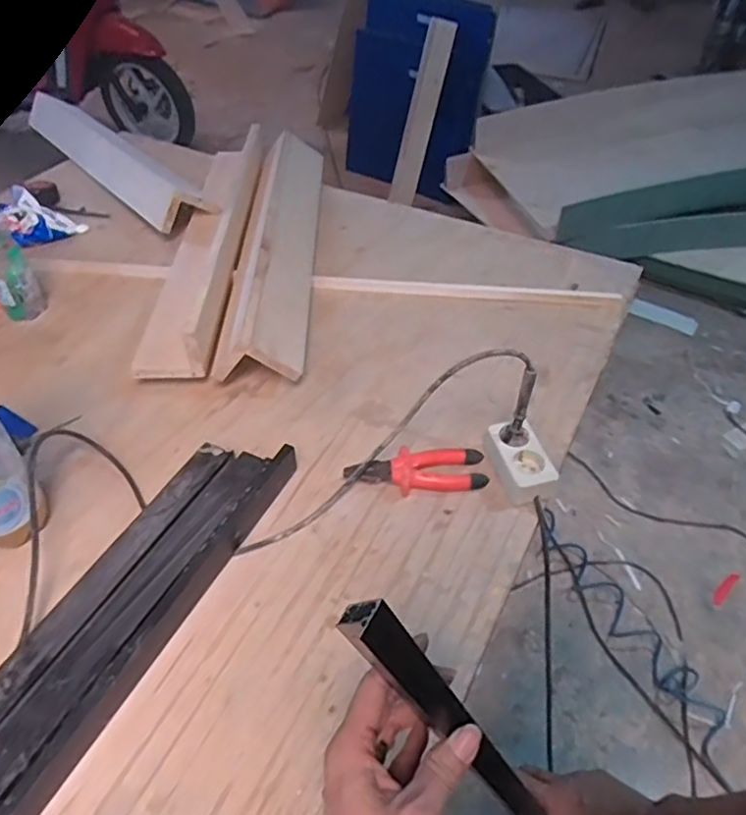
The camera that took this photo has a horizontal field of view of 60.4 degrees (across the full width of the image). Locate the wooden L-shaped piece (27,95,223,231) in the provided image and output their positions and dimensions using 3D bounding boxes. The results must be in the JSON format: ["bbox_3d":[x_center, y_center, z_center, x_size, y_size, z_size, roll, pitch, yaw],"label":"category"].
[{"bbox_3d":[-0.570,-0.549,1.362,0.112,0.094,0.741,-32,55,-28],"label":"wooden L-shaped piece"}]

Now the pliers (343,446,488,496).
[{"bbox_3d":[0.054,0.080,0.805,0.173,0.026,0.058,-2,46,-4],"label":"pliers"}]

